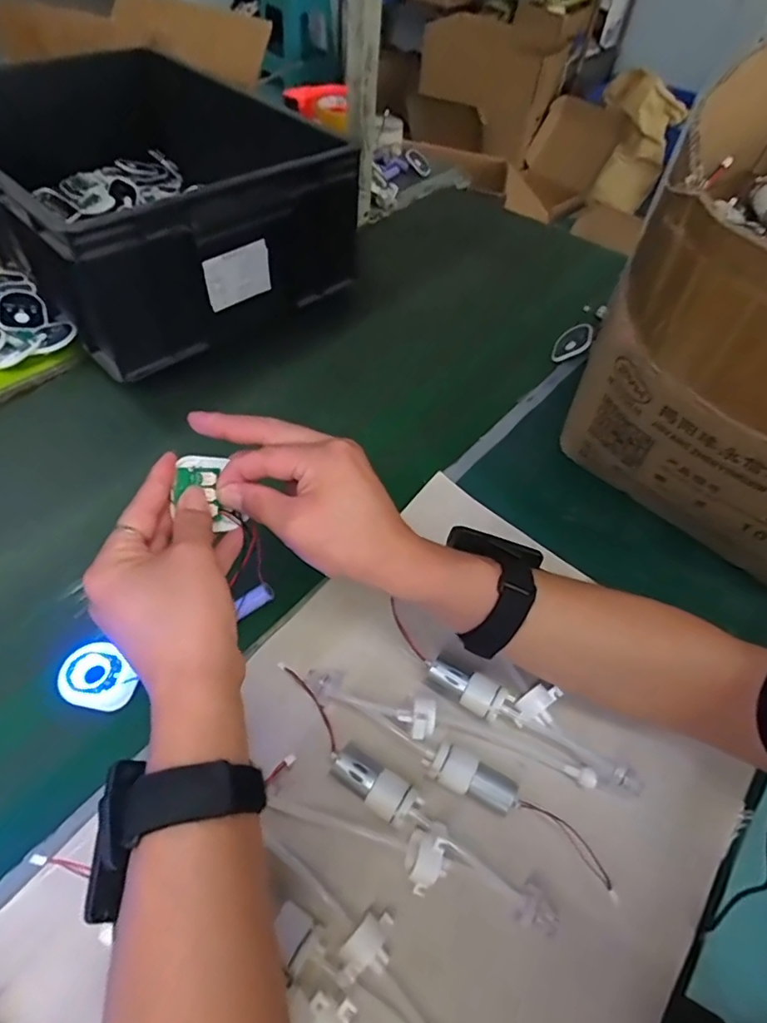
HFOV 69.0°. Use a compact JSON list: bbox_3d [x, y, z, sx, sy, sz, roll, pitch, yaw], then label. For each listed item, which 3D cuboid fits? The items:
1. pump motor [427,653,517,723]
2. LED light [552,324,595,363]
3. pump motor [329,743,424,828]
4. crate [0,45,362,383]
[{"bbox_3d":[0.061,0.127,0.409,0.061,0.022,0.024,34,57,18],"label":"pump motor"},{"bbox_3d":[0.222,-0.199,0.667,0.011,0.059,0.055,37,56,-26],"label":"LED light"},{"bbox_3d":[-0.006,0.182,0.370,0.060,0.023,0.025,32,56,17],"label":"pump motor"},{"bbox_3d":[-0.323,-0.415,0.710,0.510,0.171,0.347,40,59,22],"label":"crate"}]

